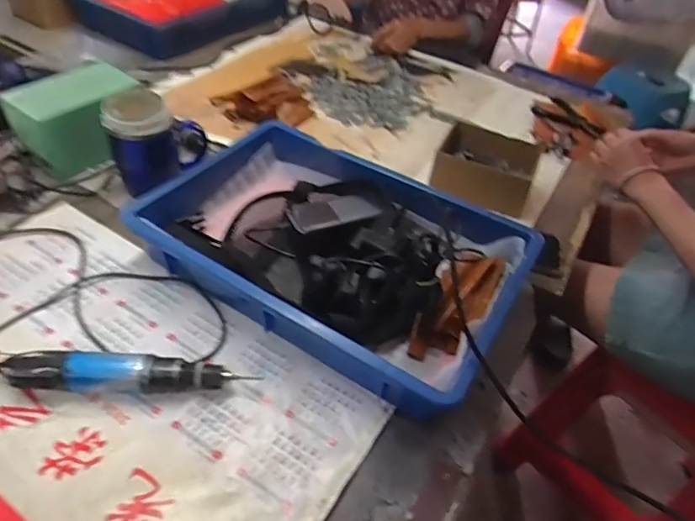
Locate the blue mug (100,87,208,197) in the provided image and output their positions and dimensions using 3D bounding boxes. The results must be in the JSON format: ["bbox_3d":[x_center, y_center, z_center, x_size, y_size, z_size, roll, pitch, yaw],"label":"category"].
[{"bbox_3d":[-0.262,-0.156,0.689,0.115,0.132,0.085,-1,46,-8],"label":"blue mug"}]

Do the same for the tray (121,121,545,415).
[{"bbox_3d":[-0.014,-0.021,0.604,0.418,0.100,0.277,26,48,21],"label":"tray"}]

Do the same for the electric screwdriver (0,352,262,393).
[{"bbox_3d":[-0.240,0.114,0.496,0.279,0.036,0.041,3,44,-2],"label":"electric screwdriver"}]

